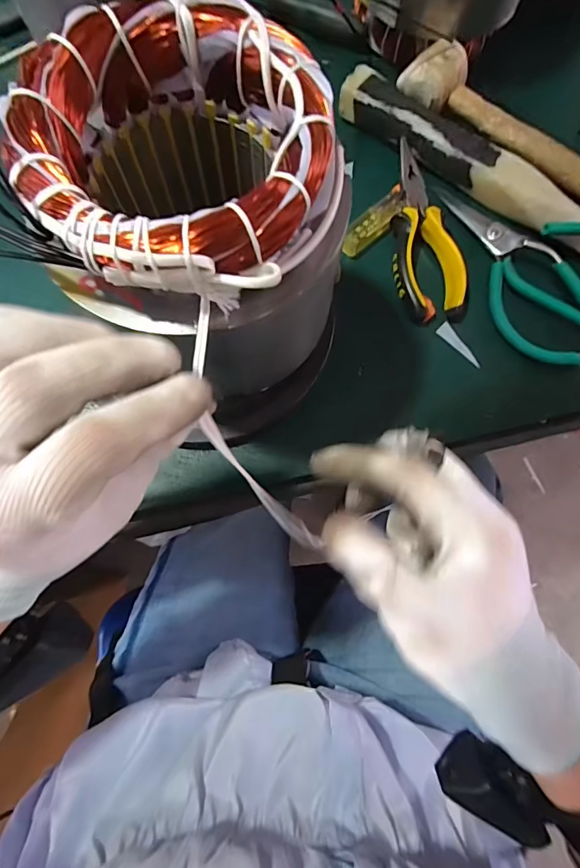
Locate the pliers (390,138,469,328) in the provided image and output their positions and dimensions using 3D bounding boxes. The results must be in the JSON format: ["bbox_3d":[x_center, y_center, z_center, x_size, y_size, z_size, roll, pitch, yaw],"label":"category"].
[{"bbox_3d":[0.106,-0.164,0.343,0.053,0.016,0.150,-4,77,-3],"label":"pliers"}]

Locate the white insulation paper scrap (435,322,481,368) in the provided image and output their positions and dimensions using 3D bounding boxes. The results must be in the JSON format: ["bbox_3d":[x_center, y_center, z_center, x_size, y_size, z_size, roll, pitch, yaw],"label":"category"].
[{"bbox_3d":[0.133,-0.070,0.334,0.014,0.004,0.043,-42,76,-14],"label":"white insulation paper scrap"}]

